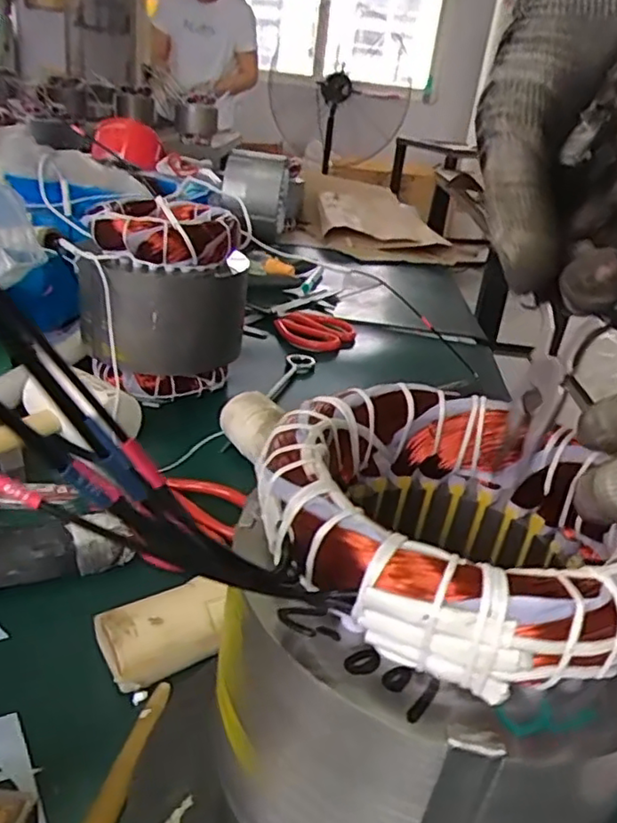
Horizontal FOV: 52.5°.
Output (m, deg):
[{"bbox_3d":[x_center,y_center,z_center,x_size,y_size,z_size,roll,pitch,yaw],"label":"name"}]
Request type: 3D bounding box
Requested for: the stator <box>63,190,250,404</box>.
[{"bbox_3d":[-0.140,-0.106,0.578,0.145,0.156,0.111,-13,33,-34],"label":"stator"}]

